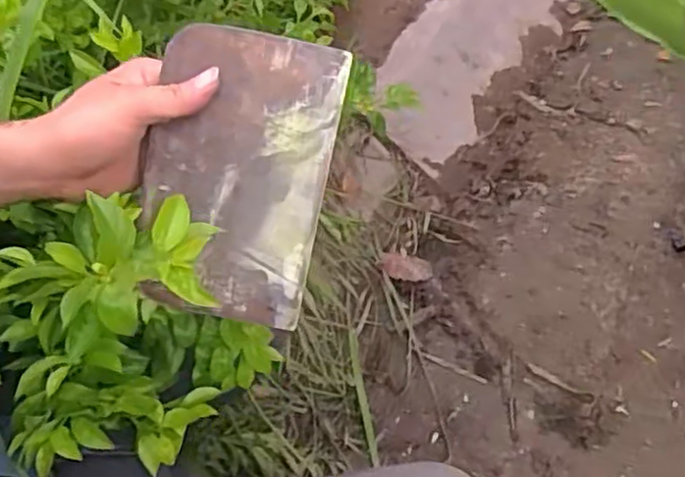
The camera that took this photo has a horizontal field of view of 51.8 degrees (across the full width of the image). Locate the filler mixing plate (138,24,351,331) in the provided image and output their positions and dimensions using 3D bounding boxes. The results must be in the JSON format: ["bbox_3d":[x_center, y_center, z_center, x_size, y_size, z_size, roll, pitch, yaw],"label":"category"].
[{"bbox_3d":[-0.069,-0.038,0.460,0.114,0.186,0.007,10,13,-6],"label":"filler mixing plate"}]

